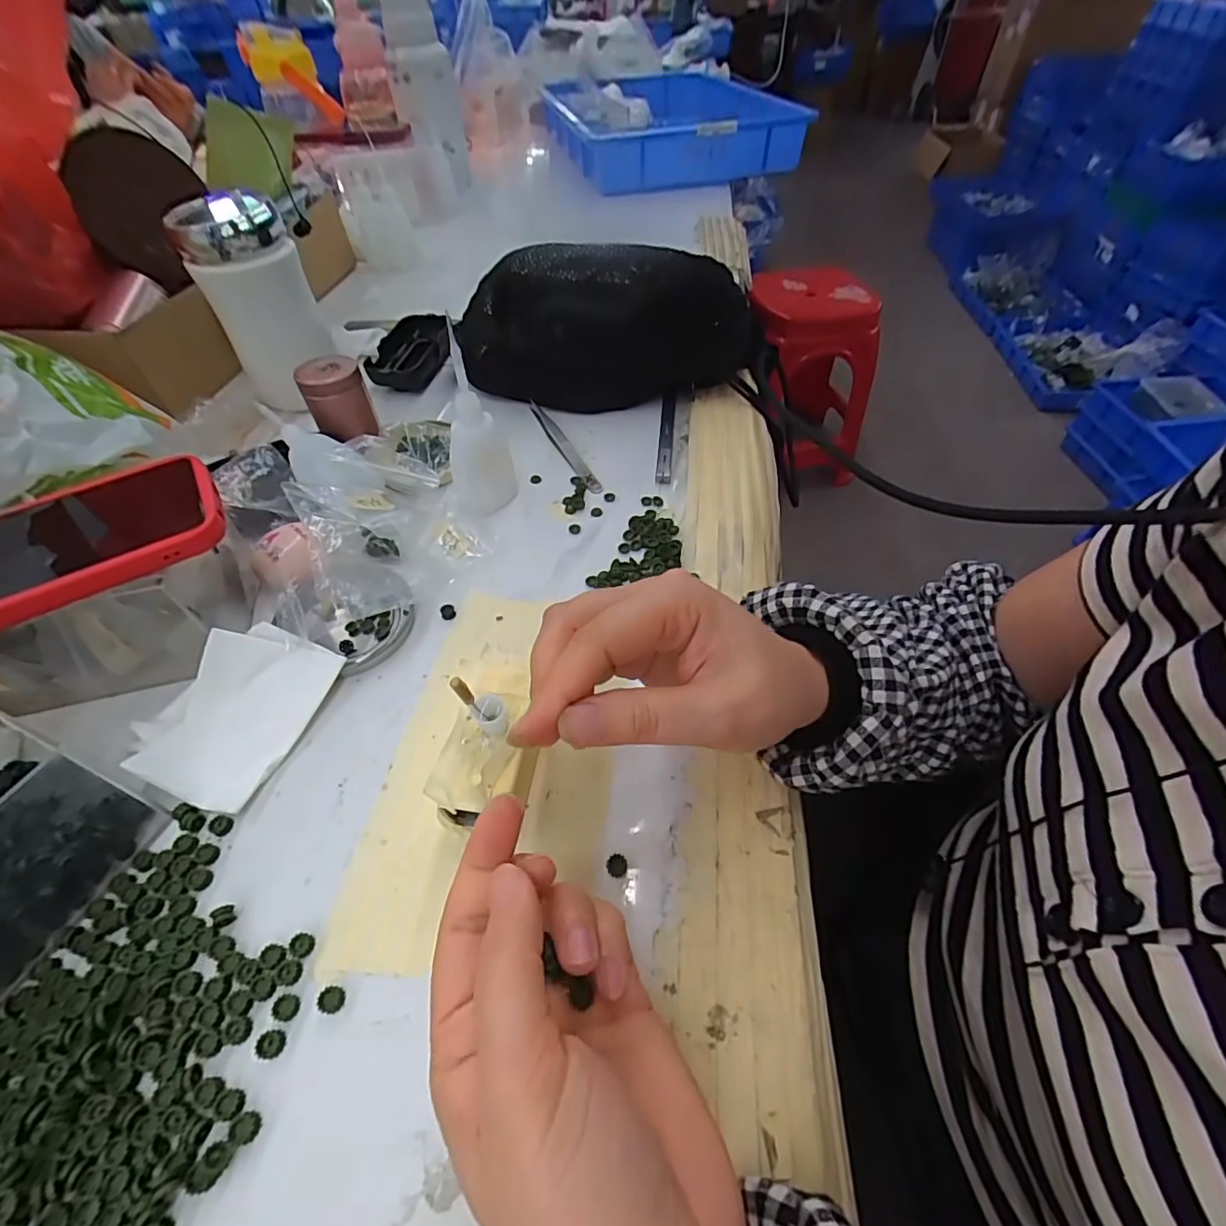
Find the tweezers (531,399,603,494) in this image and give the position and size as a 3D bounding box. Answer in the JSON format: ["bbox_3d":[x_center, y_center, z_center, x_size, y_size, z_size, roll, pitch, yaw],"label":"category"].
[{"bbox_3d":[-0.042,-0.136,0.435,0.012,0.006,0.130,-22,54,-17],"label":"tweezers"}]

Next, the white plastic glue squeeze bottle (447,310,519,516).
[{"bbox_3d":[-0.090,-0.118,0.352,0.043,0.111,0.039,-10,52,-8],"label":"white plastic glue squeeze bottle"}]

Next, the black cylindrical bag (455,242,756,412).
[{"bbox_3d":[-0.006,-0.238,0.451,0.242,0.105,0.083,4,51,3],"label":"black cylindrical bag"}]

